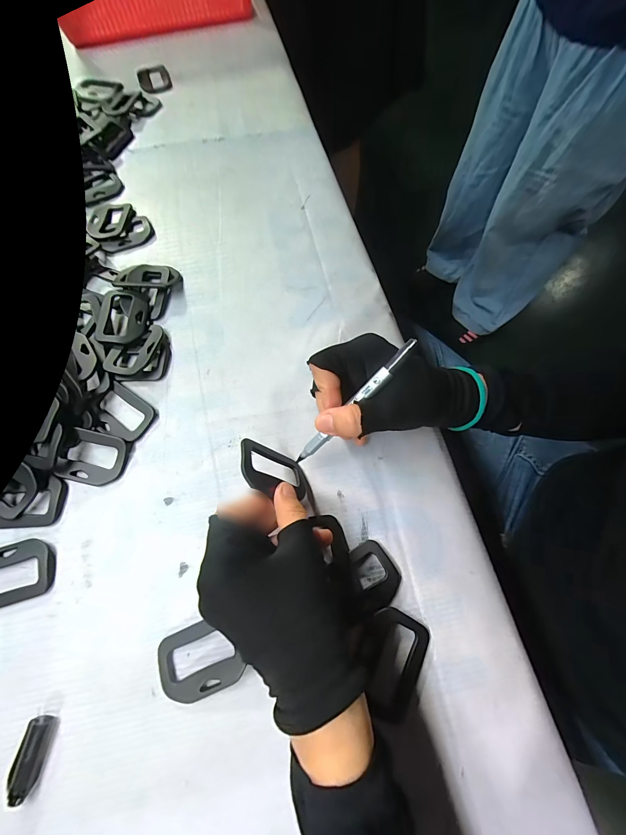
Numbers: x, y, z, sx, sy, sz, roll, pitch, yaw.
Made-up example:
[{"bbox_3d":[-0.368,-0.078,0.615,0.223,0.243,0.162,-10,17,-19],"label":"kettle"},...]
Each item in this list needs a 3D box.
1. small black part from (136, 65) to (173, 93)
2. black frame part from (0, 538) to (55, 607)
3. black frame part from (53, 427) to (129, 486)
[{"bbox_3d":[-0.225,-0.479,0.466,0.043,0.007,0.054,-18,70,-6],"label":"small black part"},{"bbox_3d":[-0.227,0.116,0.242,0.066,0.004,0.042,-16,70,-5],"label":"black frame part"},{"bbox_3d":[-0.181,0.033,0.270,0.051,0.011,0.042,11,70,5],"label":"black frame part"}]

